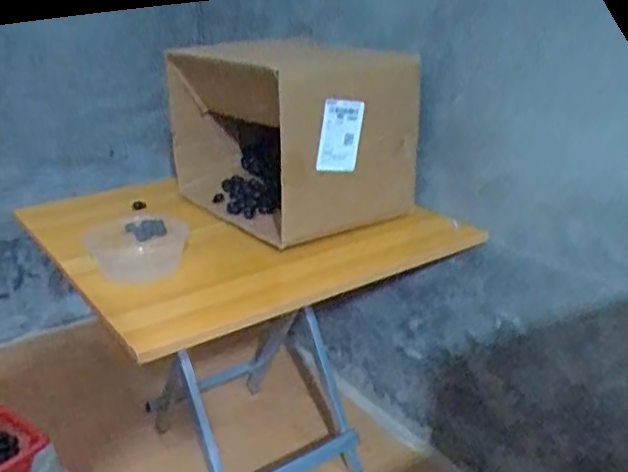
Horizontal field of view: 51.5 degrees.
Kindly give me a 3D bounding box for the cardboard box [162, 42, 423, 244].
[{"bbox_3d":[-0.049,-0.200,1.186,0.301,0.274,0.417,-16,29,-31],"label":"cardboard box"}]

